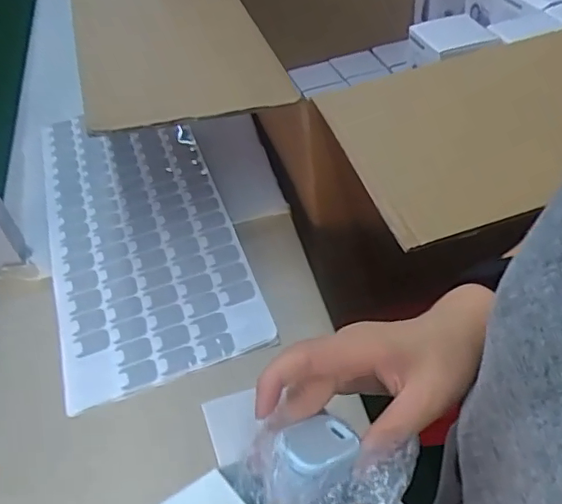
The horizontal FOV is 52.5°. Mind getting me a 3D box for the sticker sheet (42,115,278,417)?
[{"bbox_3d":[-0.169,-0.043,0.661,0.196,0.013,0.447,-17,47,-10],"label":"sticker sheet"}]

